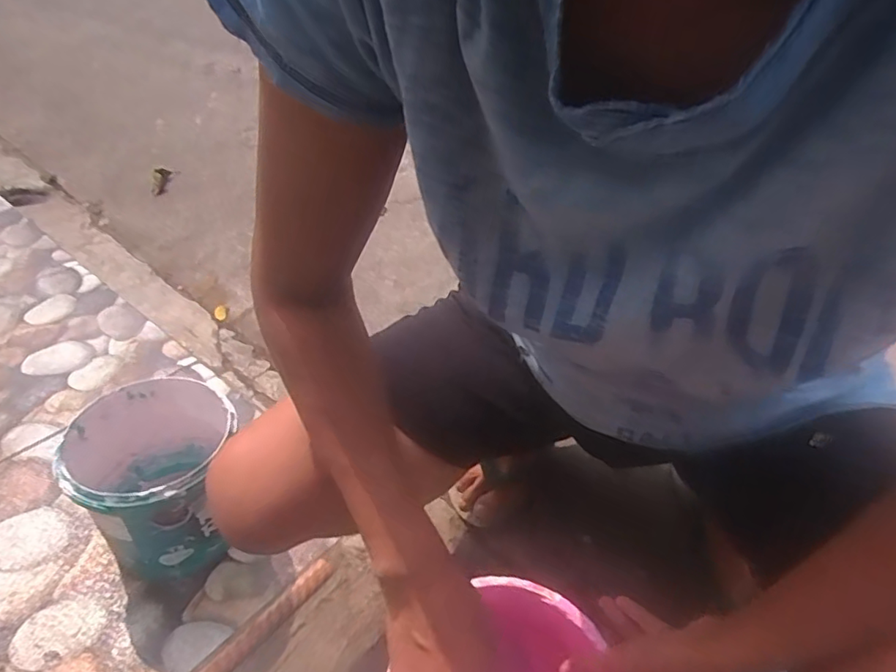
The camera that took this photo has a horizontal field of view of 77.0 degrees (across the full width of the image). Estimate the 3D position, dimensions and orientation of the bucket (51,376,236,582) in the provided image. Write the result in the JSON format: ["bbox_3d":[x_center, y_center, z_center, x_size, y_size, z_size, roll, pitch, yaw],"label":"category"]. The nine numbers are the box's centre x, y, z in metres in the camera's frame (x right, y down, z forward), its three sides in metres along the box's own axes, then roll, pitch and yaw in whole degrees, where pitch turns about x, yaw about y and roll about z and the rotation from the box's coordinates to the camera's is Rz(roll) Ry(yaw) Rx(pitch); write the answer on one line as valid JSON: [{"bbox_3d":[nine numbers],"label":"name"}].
[{"bbox_3d":[-0.303,0.147,0.619,0.155,0.167,0.156,-2,47,2],"label":"bucket"}]

